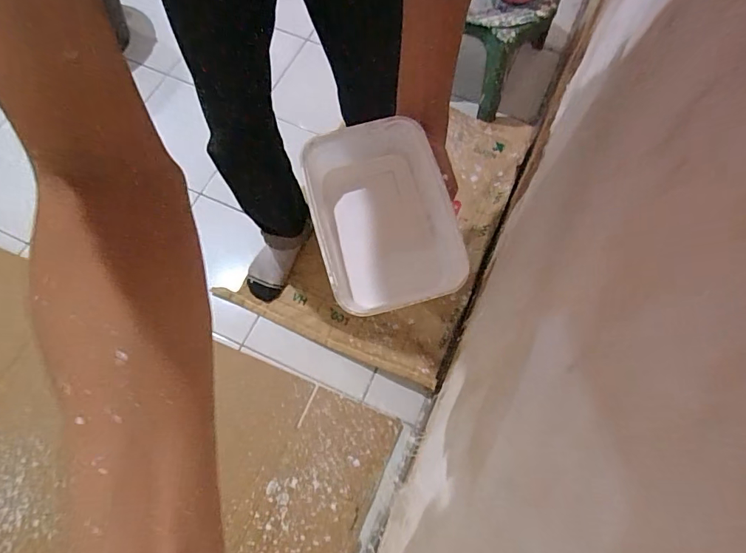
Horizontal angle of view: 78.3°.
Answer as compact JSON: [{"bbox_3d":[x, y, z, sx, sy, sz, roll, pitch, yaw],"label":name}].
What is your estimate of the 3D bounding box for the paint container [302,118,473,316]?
[{"bbox_3d":[0.006,-0.055,0.422,0.119,0.056,0.165,-15,70,-8],"label":"paint container"}]

